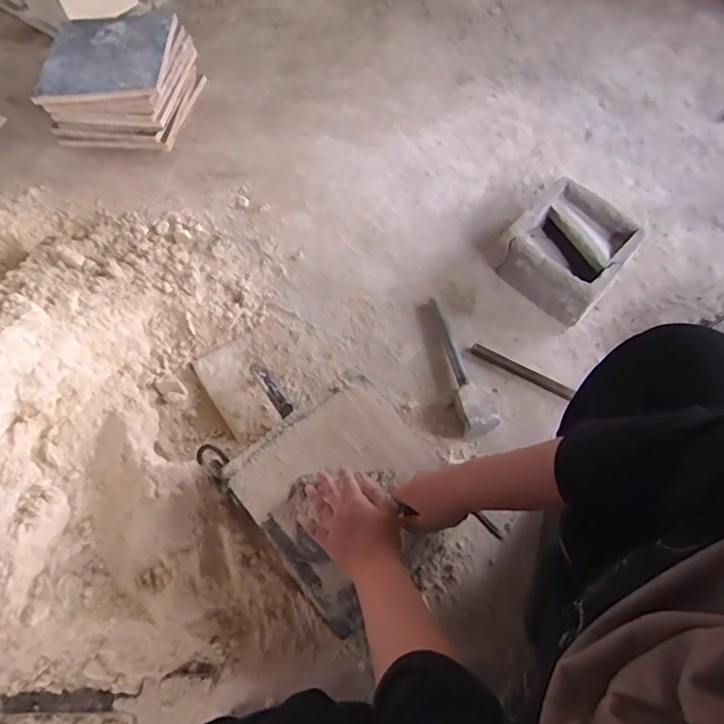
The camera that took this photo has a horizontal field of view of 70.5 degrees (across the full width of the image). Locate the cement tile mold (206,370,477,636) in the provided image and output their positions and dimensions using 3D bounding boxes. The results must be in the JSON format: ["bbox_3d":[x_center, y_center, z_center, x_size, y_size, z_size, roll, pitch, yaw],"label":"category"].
[{"bbox_3d":[-0.018,0.189,0.724,0.246,0.129,0.274,-37,71,-19],"label":"cement tile mold"}]

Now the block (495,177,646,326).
[{"bbox_3d":[0.386,-0.211,0.961,0.209,0.098,0.196,-41,73,-20],"label":"block"}]

